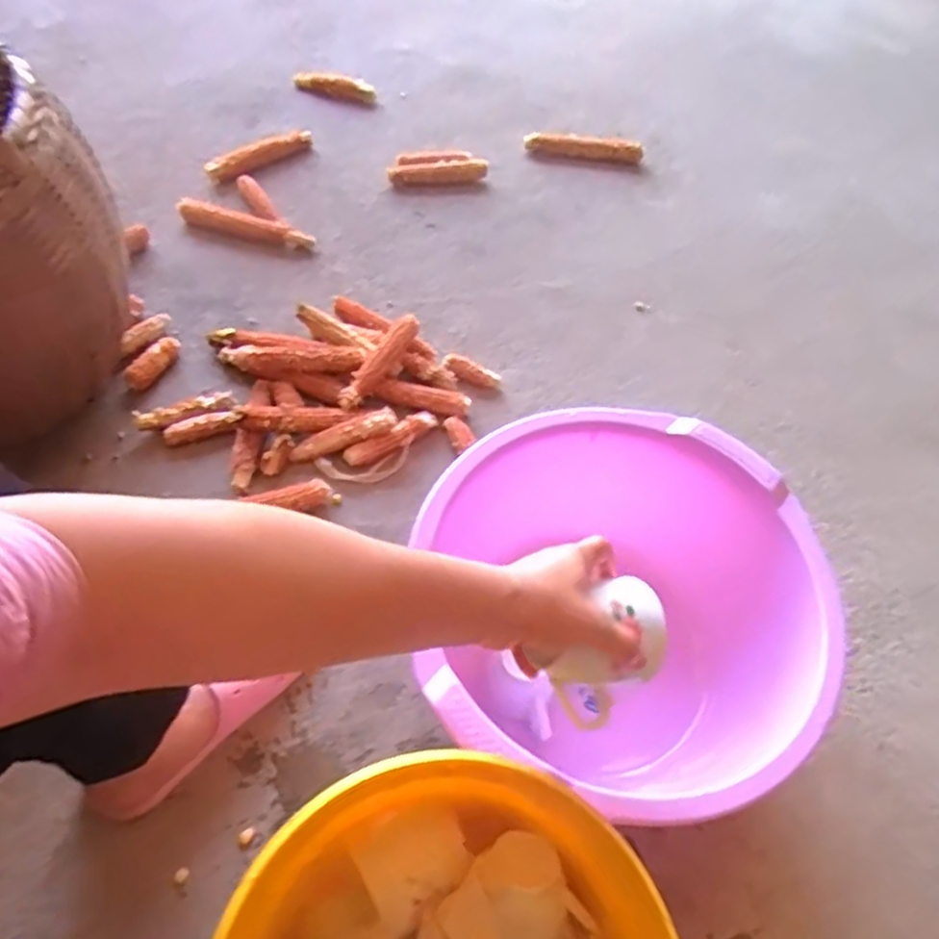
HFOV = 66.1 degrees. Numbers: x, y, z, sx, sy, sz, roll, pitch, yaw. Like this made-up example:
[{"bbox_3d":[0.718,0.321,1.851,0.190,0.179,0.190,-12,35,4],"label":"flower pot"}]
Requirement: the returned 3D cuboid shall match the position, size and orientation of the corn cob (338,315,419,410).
[{"bbox_3d":[-0.111,-0.135,0.906,0.034,0.025,0.149,32,74,15],"label":"corn cob"}]

